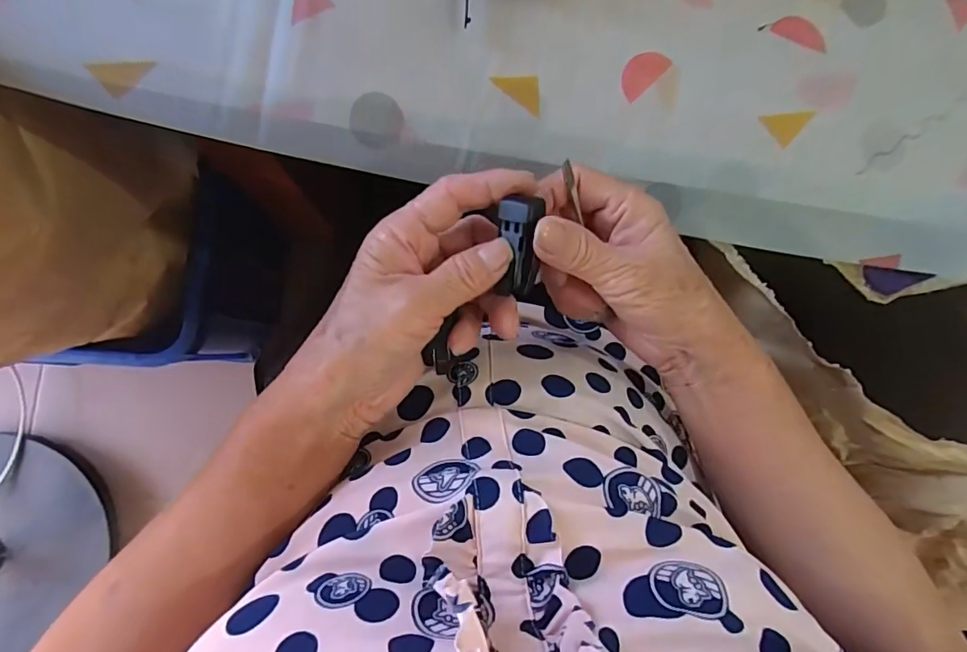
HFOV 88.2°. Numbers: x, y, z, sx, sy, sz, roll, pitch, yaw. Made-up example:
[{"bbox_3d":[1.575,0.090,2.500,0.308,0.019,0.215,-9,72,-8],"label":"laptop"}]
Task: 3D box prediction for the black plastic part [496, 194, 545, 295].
[{"bbox_3d":[0.018,-0.038,0.244,0.020,0.012,0.047,-2,105,-7],"label":"black plastic part"}]

